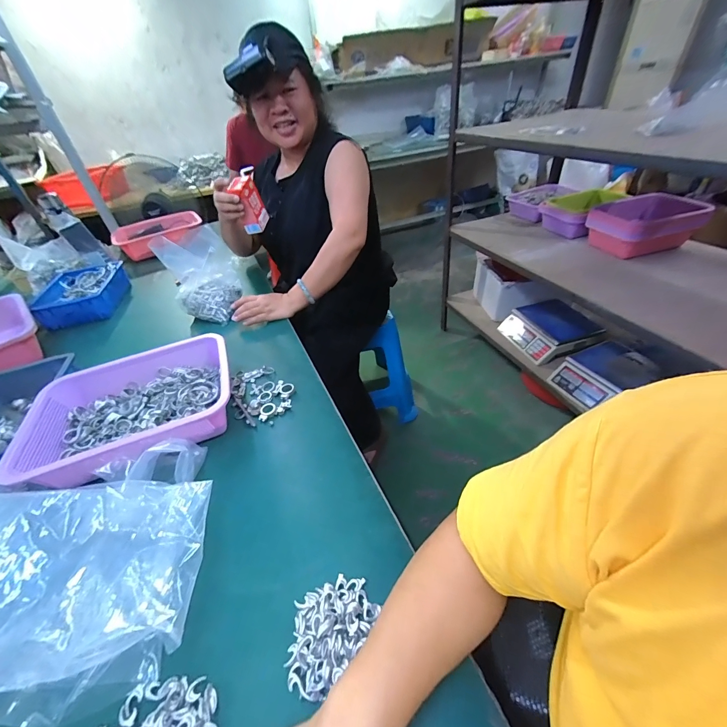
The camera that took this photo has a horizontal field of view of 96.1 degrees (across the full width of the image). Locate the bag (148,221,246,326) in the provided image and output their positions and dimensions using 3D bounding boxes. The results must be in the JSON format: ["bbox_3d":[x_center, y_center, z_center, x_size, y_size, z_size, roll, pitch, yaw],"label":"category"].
[{"bbox_3d":[-0.376,-0.219,0.788,0.121,0.185,0.145,15,45,24],"label":"bag"}]

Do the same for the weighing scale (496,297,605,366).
[{"bbox_3d":[0.716,-0.131,1.276,0.231,0.115,0.284,-17,41,-11],"label":"weighing scale"}]

